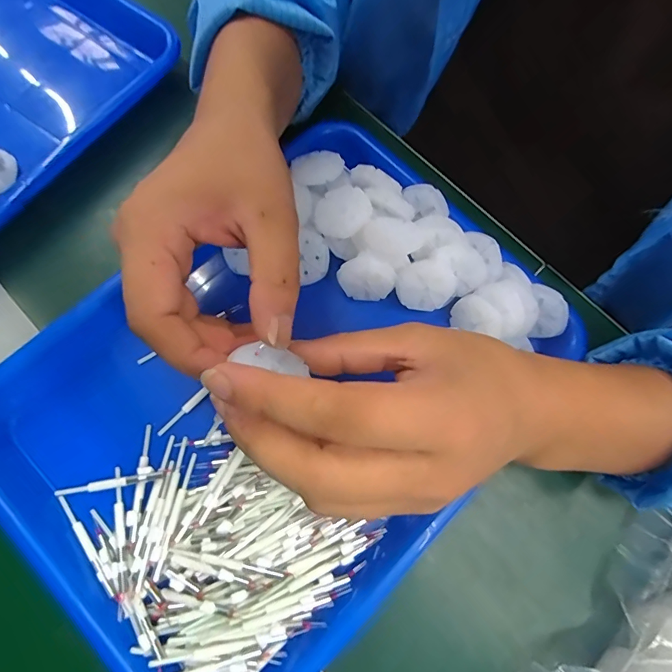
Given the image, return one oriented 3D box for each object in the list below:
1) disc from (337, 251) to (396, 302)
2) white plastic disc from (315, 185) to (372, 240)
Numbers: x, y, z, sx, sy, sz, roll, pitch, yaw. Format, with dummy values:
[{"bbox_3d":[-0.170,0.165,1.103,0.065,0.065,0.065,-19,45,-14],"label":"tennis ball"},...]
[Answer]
[{"bbox_3d":[0.021,-0.037,0.286,0.036,0.035,0.008,-10,46,24],"label":"disc"},{"bbox_3d":[0.005,-0.084,0.287,0.036,0.007,0.038,1,73,-2],"label":"white plastic disc"}]

